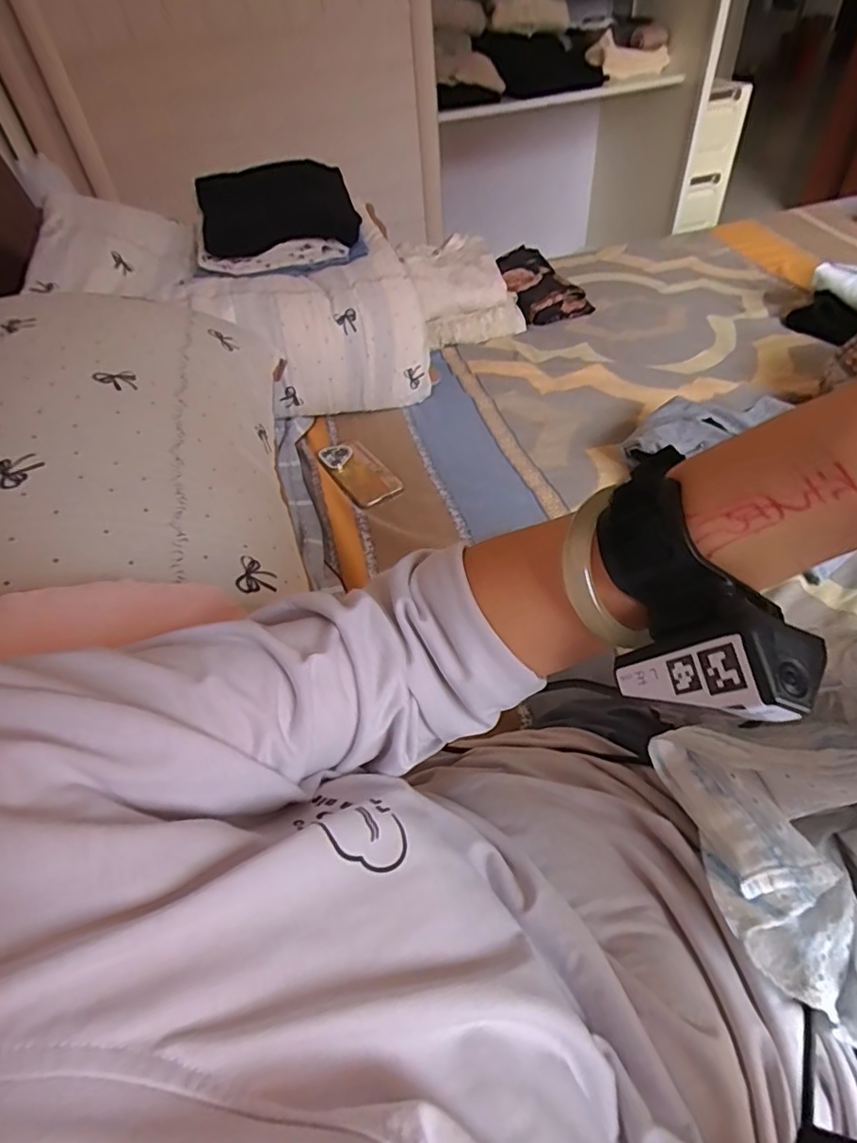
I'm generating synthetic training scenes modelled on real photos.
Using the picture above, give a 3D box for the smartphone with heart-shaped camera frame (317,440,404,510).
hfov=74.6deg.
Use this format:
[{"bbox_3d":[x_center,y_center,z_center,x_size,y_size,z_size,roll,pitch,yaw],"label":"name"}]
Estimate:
[{"bbox_3d":[-0.109,-0.157,0.866,0.076,0.014,0.164,-26,50,-17],"label":"smartphone with heart-shaped camera frame"}]

